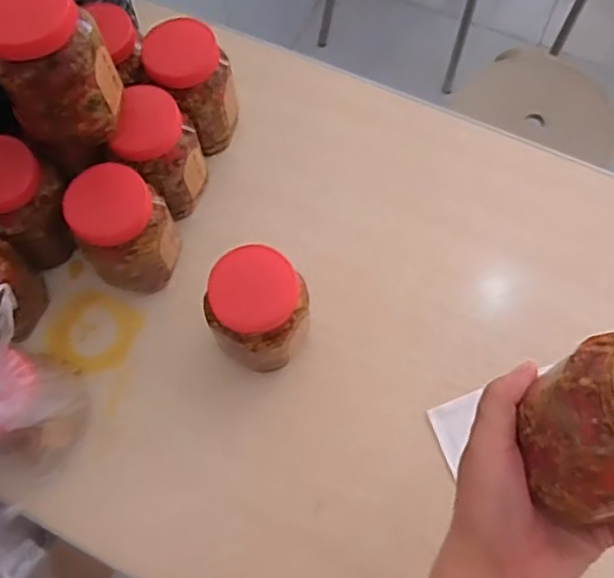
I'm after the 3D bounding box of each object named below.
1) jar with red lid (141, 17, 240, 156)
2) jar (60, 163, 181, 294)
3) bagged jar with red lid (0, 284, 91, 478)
[{"bbox_3d":[-0.108,-0.193,0.641,0.080,0.122,0.071,-15,69,-4],"label":"jar with red lid"},{"bbox_3d":[-0.157,-0.048,0.583,0.077,0.125,0.072,-1,68,1],"label":"jar"},{"bbox_3d":[-0.230,0.074,0.511,0.091,0.182,0.101,37,74,15],"label":"bagged jar with red lid"}]

